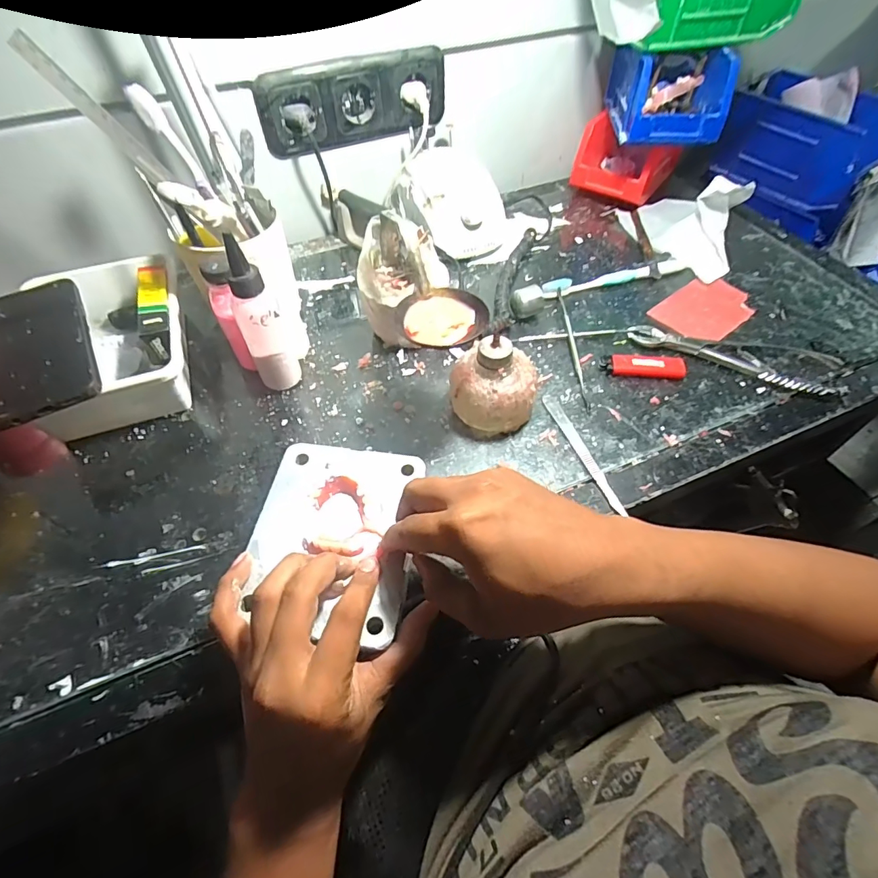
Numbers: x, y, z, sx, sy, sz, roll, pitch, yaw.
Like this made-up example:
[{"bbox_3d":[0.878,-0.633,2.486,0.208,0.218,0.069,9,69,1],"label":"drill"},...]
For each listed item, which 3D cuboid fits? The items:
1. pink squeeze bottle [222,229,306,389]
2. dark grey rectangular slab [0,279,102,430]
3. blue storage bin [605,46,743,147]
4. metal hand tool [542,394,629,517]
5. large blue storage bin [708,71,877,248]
[{"bbox_3d":[-0.152,-0.097,0.400,0.035,0.143,0.030,-16,56,-10],"label":"pink squeeze bottle"},{"bbox_3d":[-0.338,-0.081,0.392,0.077,0.011,0.165,-27,59,-17],"label":"dark grey rectangular slab"},{"bbox_3d":[0.265,-0.414,0.550,0.109,0.078,0.147,4,55,3],"label":"blue storage bin"},{"bbox_3d":[0.125,0.010,0.407,0.013,0.004,0.132,-16,56,-11],"label":"metal hand tool"},{"bbox_3d":[0.578,-0.450,0.744,0.141,0.144,0.222,-30,60,-19],"label":"large blue storage bin"}]

